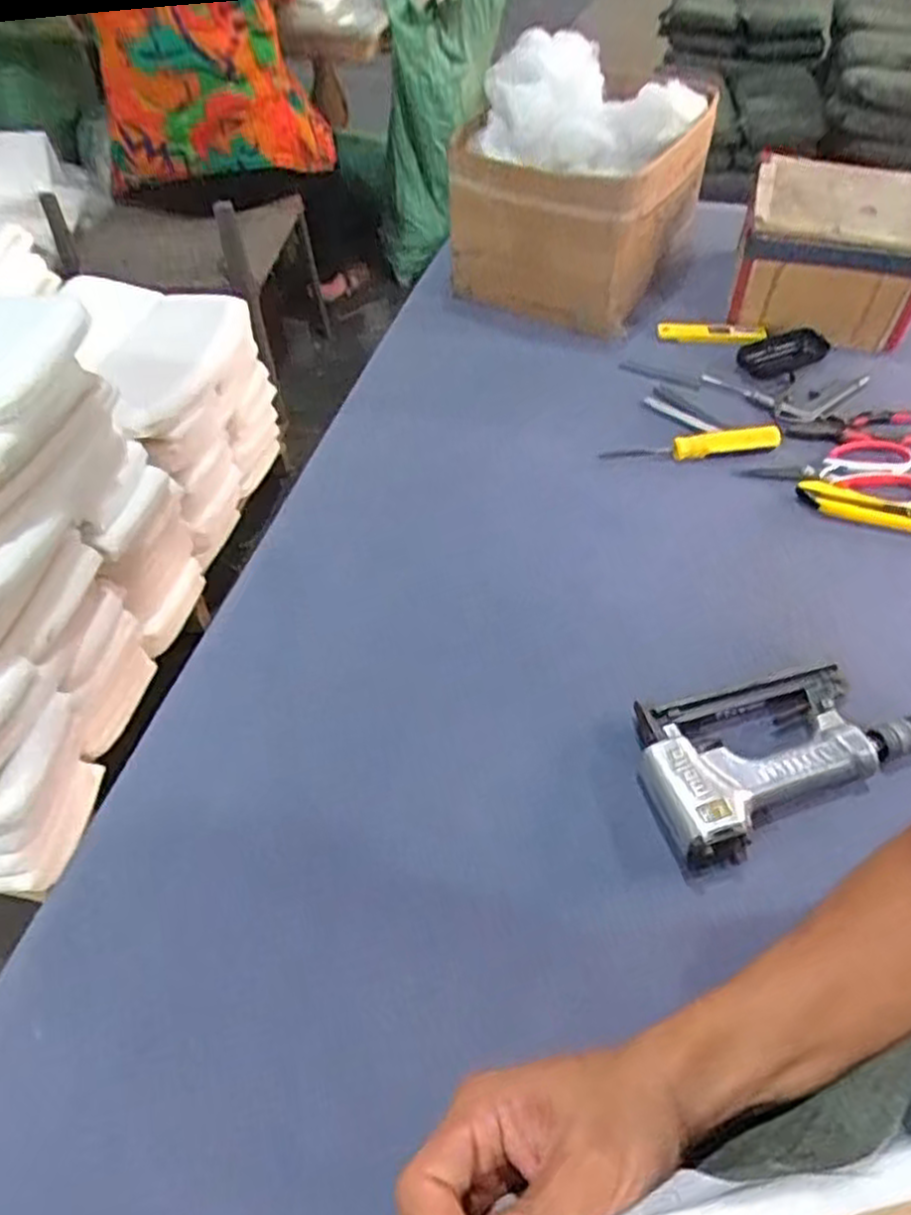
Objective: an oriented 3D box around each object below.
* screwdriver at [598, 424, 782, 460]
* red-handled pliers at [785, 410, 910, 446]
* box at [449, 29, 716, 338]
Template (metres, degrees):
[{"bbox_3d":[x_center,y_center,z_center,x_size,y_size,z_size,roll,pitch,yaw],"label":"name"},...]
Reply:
[{"bbox_3d":[0.259,-0.175,0.828,0.189,0.022,0.036,-7,51,-4],"label":"screwdriver"},{"bbox_3d":[0.442,-0.199,0.848,0.152,0.011,0.053,1,51,3],"label":"red-handled pliers"},{"bbox_3d":[0.143,-0.507,0.926,0.245,0.235,0.237,21,55,18],"label":"box"}]

